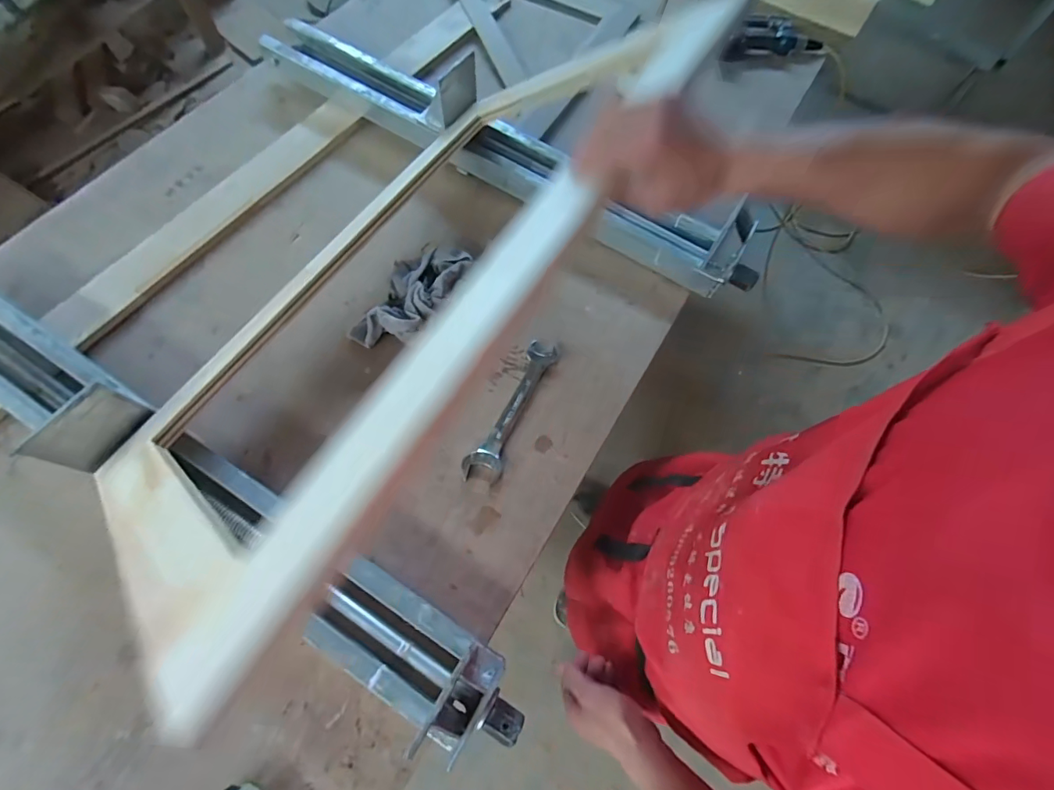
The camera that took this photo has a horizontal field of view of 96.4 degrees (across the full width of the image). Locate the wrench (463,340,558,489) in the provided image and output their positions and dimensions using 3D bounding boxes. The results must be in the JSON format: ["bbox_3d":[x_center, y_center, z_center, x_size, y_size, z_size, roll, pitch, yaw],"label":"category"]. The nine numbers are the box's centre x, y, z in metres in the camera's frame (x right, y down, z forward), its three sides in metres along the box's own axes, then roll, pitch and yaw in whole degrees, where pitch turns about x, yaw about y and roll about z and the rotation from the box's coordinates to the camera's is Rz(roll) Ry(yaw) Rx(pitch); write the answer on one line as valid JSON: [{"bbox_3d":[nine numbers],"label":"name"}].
[{"bbox_3d":[-0.017,0.018,0.696,0.052,0.010,0.240,25,66,8],"label":"wrench"}]

